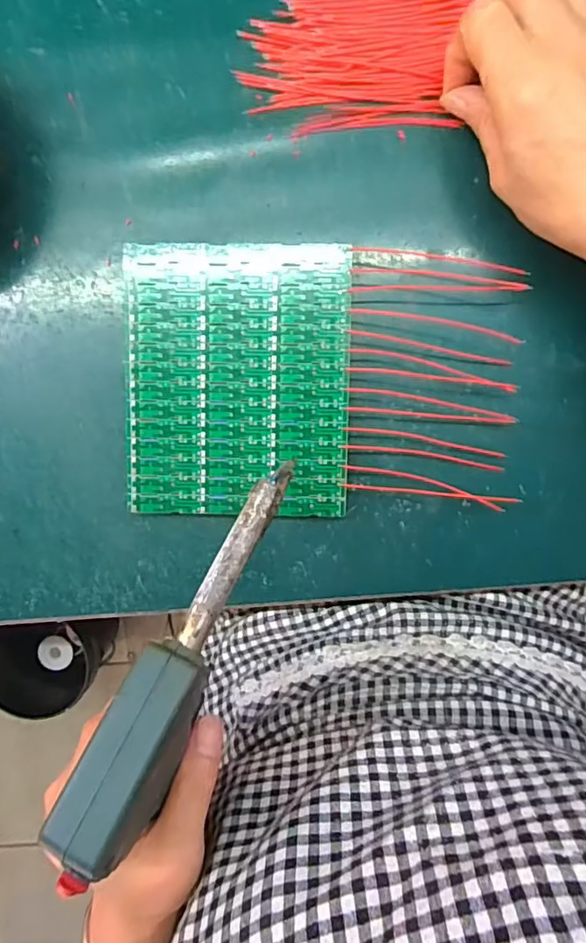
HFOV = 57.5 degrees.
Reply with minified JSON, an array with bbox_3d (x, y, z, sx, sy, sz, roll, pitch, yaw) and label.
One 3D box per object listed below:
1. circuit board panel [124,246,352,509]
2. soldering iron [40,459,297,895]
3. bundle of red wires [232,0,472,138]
[{"bbox_3d":[-0.032,-0.051,0.305,0.124,0.015,0.148,1,99,3],"label":"circuit board panel"},{"bbox_3d":[-0.045,0.078,0.240,0.035,0.048,0.175,27,68,-1],"label":"soldering iron"},{"bbox_3d":[0.036,-0.224,0.288,0.122,0.008,0.072,-1,99,3],"label":"bundle of red wires"}]

